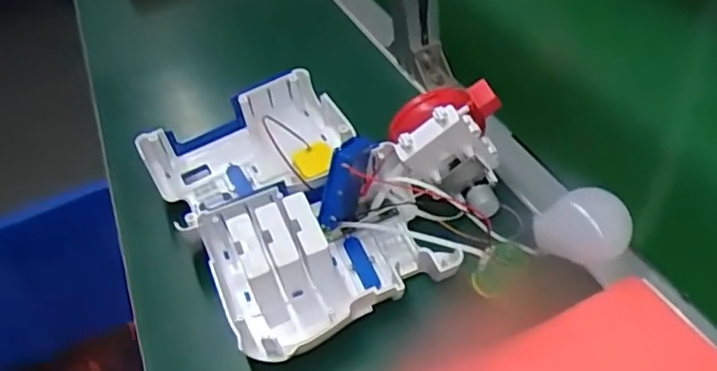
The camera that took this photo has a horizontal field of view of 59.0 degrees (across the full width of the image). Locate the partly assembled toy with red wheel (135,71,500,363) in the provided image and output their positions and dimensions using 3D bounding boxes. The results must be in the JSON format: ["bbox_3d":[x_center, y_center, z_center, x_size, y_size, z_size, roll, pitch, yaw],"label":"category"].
[{"bbox_3d":[-0.030,-0.004,0.574,0.264,0.132,0.274,-26,45,-16],"label":"partly assembled toy with red wheel"}]

